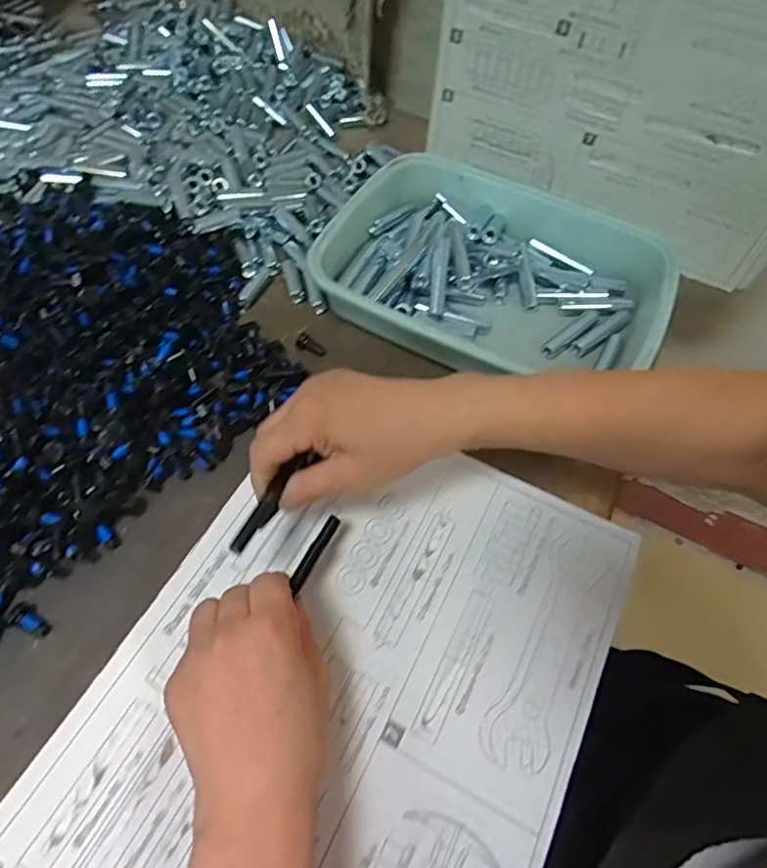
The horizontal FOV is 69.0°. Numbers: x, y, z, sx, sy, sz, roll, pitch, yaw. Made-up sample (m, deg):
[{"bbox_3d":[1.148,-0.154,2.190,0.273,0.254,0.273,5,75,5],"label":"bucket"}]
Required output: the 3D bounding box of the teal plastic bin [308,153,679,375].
[{"bbox_3d":[0.107,-0.152,0.539,0.311,0.064,0.251,27,62,12],"label":"teal plastic bin"}]

